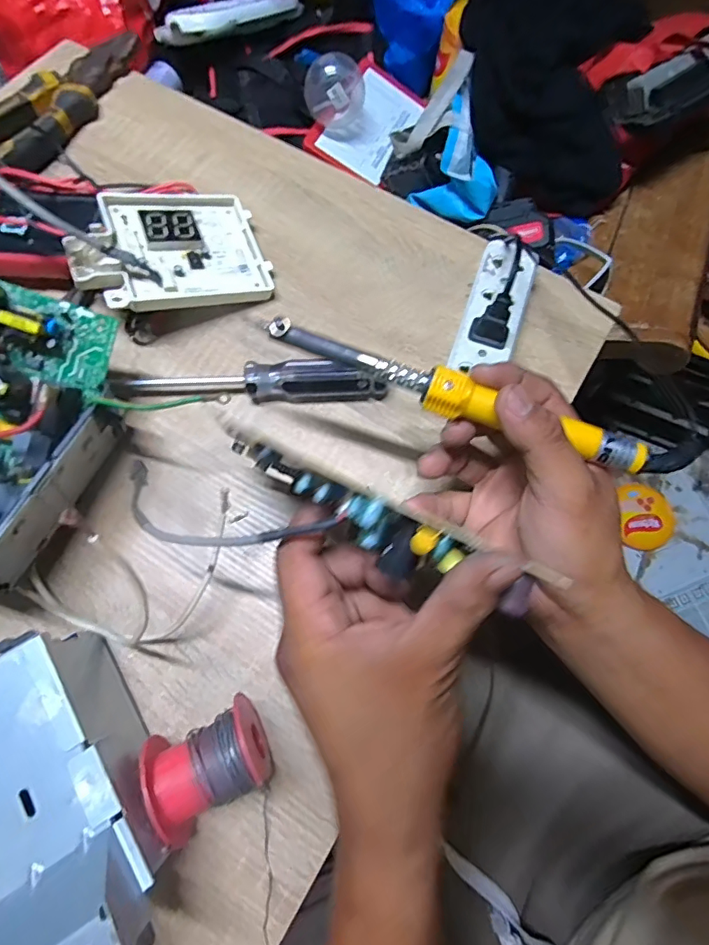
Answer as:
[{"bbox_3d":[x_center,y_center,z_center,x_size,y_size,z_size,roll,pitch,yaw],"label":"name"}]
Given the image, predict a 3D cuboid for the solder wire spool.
[{"bbox_3d":[-0.078,0.154,0.261,0.061,0.043,0.051,-33,75,-12],"label":"solder wire spool"}]

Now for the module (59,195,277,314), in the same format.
[{"bbox_3d":[-0.138,-0.168,0.369,0.136,0.013,0.094,-18,81,-28],"label":"module"}]

